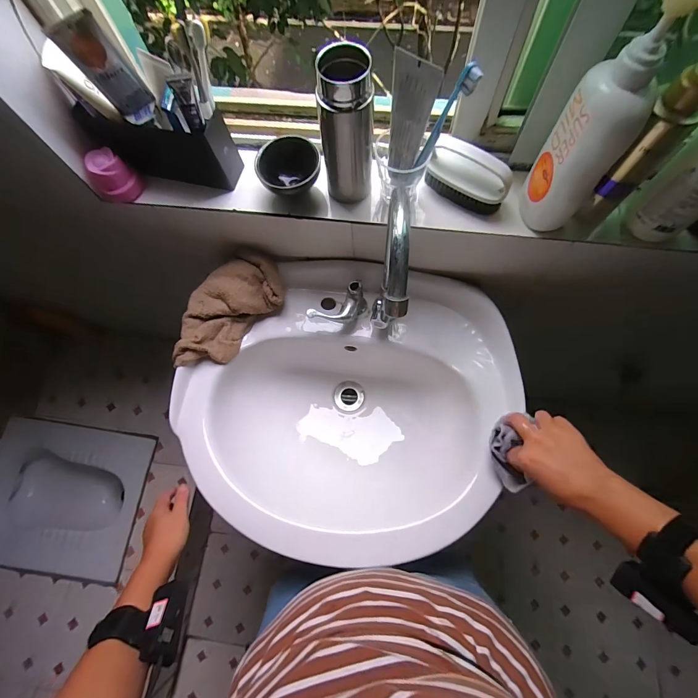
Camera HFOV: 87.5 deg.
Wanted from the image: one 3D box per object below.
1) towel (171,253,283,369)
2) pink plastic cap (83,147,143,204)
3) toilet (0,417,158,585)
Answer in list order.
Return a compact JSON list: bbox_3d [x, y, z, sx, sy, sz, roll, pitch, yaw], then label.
[{"bbox_3d":[-0.211,-0.066,0.613,0.121,0.056,0.227,41,78,13],"label":"towel"},{"bbox_3d":[-0.338,-0.249,0.526,0.048,0.060,0.056,30,75,10],"label":"pink plastic cap"},{"bbox_3d":[-0.903,0.475,1.207,0.517,0.242,0.419,8,73,4],"label":"toilet"}]

